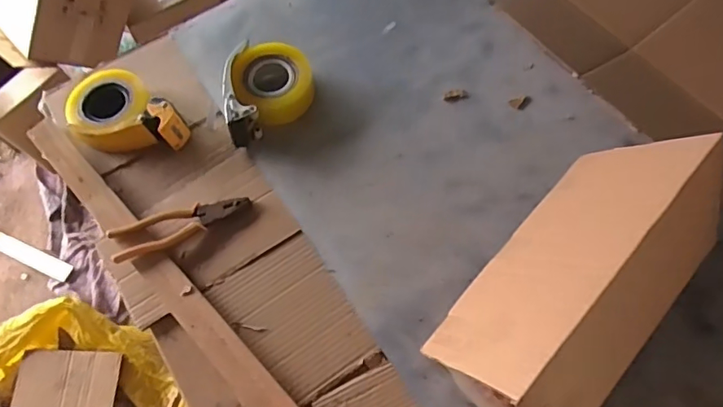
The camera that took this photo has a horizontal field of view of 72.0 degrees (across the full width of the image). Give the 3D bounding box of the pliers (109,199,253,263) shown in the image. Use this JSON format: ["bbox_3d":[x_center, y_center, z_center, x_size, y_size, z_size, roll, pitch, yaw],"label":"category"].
[{"bbox_3d":[-0.252,0.027,0.698,0.188,0.026,0.050,-23,67,-7],"label":"pliers"}]

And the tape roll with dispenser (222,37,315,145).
[{"bbox_3d":[-0.137,-0.174,0.762,0.130,0.076,0.155,-7,66,-1],"label":"tape roll with dispenser"}]

